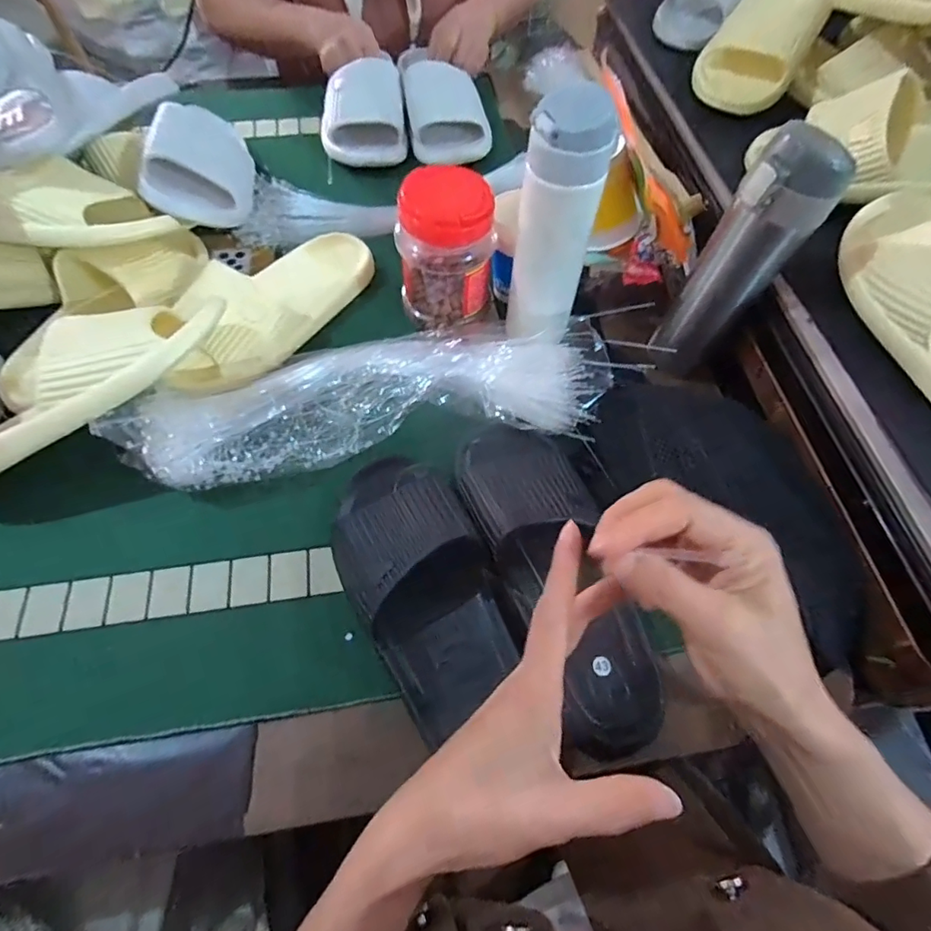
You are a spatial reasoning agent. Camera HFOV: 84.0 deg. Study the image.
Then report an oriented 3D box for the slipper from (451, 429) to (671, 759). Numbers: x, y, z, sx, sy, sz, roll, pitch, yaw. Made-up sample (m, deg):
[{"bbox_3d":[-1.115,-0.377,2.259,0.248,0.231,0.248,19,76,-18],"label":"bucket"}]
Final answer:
[{"bbox_3d":[0.072,0.078,0.403,0.096,0.064,0.267,-21,74,-11],"label":"slipper"}]

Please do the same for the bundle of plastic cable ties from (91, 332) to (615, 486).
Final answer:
[{"bbox_3d":[-0.079,-0.068,0.474,0.411,0.060,0.124,-9,61,-5],"label":"bundle of plastic cable ties"}]

